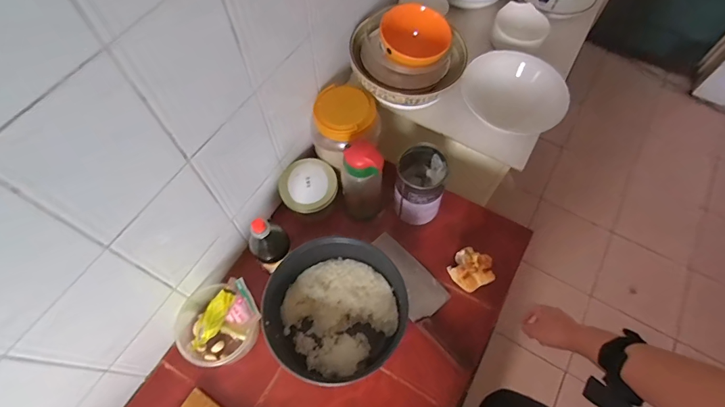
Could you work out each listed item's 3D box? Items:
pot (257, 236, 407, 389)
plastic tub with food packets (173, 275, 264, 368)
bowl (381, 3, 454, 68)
[{"bbox_3d":[-0.049,0.180,0.684,0.222,0.151,0.200,-30,66,-14],"label":"pot"},{"bbox_3d":[-0.258,0.206,0.699,0.129,0.114,0.140,0,63,1],"label":"plastic tub with food packets"},{"bbox_3d":[0.097,-0.305,0.735,0.129,0.055,0.119,1,81,-9],"label":"bowl"}]

